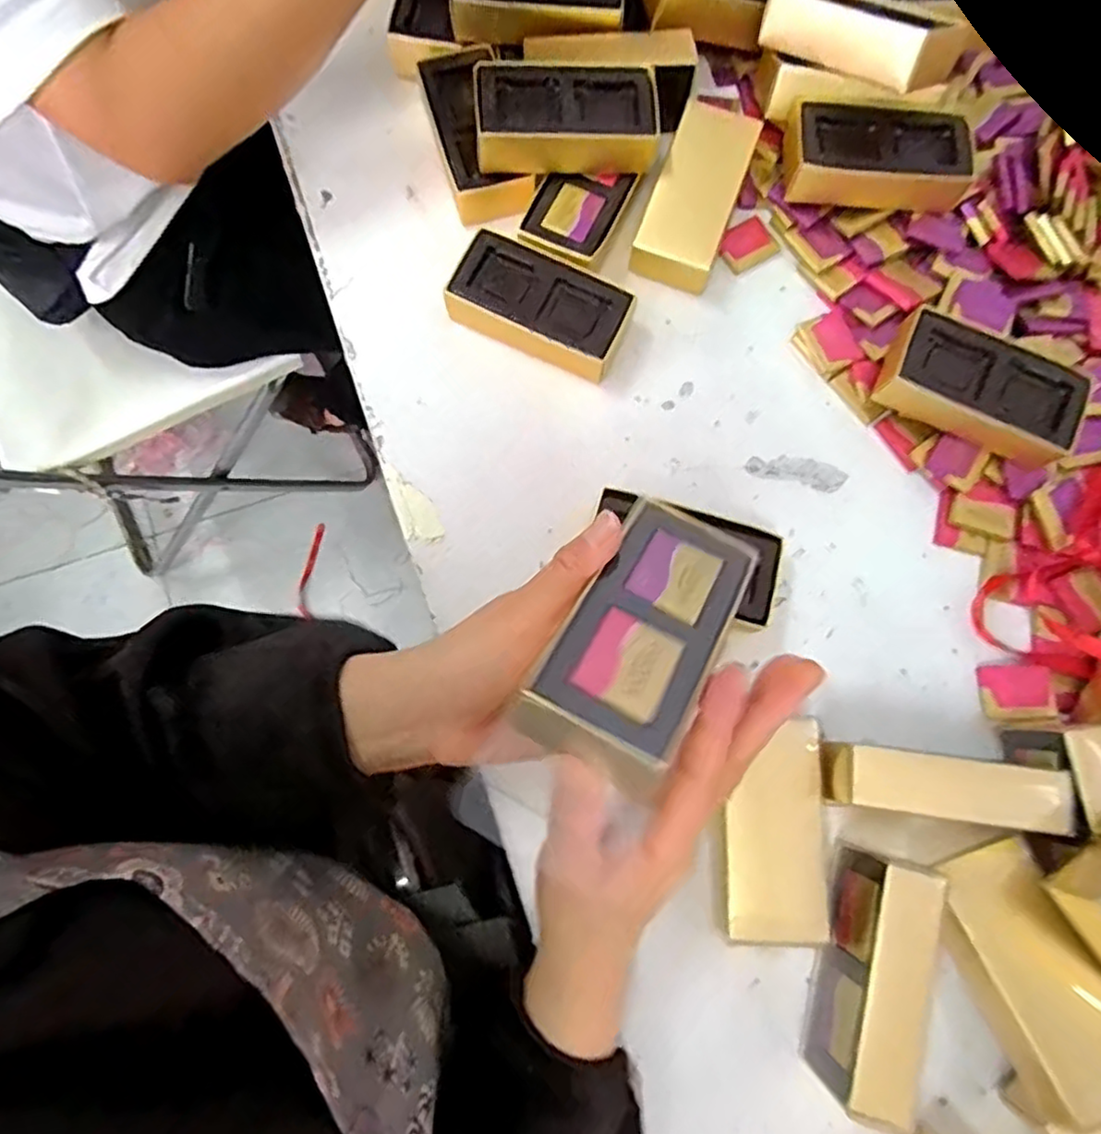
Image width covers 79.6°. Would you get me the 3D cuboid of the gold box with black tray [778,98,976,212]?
[{"bbox_3d":[0.220,-0.273,0.445,0.126,0.036,0.065,0,78,-1],"label":"gold box with black tray"}]

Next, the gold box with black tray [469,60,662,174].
[{"bbox_3d":[0.010,-0.291,0.428,0.112,0.032,0.068,-5,77,-3],"label":"gold box with black tray"}]

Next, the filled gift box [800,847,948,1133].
[{"bbox_3d":[0.166,0.209,0.339,0.032,0.057,0.111,17,79,3],"label":"filled gift box"}]

